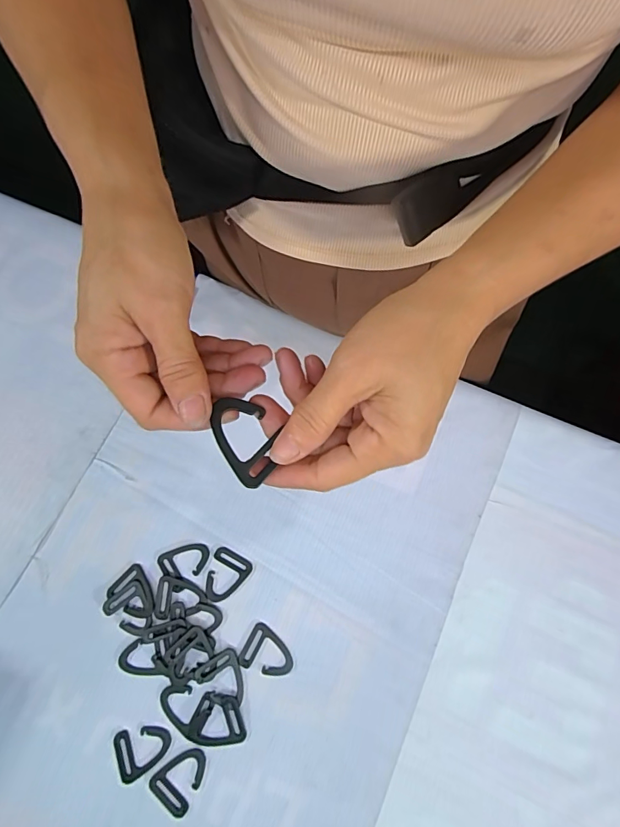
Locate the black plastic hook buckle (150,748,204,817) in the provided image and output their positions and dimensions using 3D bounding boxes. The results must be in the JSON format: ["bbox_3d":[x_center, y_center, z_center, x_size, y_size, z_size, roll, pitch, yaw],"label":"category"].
[{"bbox_3d":[-0.102,0.291,0.345,0.036,0.004,0.044,41,77,10],"label":"black plastic hook buckle"}]

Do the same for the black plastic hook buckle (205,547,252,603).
[{"bbox_3d":[-0.077,0.145,0.385,0.035,0.004,0.044,29,76,8],"label":"black plastic hook buckle"}]

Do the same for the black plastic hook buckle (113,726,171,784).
[{"bbox_3d":[-0.135,0.272,0.350,0.043,0.004,0.036,-21,75,-7],"label":"black plastic hook buckle"}]

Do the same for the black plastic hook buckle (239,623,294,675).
[{"bbox_3d":[-0.035,0.204,0.367,0.043,0.004,0.036,27,75,7],"label":"black plastic hook buckle"}]

